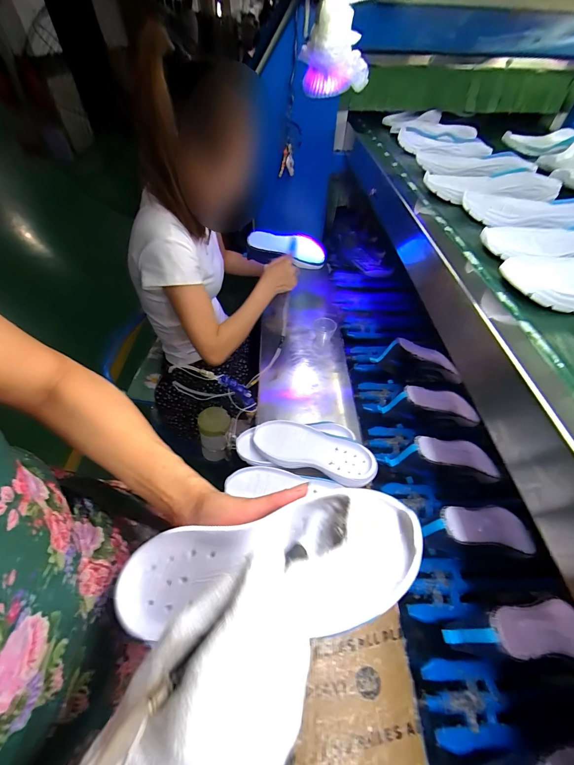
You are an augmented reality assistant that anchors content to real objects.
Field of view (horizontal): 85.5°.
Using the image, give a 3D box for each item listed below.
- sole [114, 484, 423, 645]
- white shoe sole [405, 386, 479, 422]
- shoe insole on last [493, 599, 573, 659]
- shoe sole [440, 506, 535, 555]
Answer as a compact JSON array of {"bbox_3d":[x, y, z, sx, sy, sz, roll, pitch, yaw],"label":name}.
[{"bbox_3d":[-0.028,0.137,0.239,0.248,0.044,0.091,-14,52,13],"label":"sole"},{"bbox_3d":[0.367,0.042,0.742,0.194,0.014,0.064,14,52,-14],"label":"white shoe sole"},{"bbox_3d":[0.378,0.367,0.458,0.185,0.009,0.070,11,51,-15],"label":"shoe insole on last"},{"bbox_3d":[0.356,0.256,0.552,0.193,0.007,0.070,13,51,-15],"label":"shoe sole"}]

